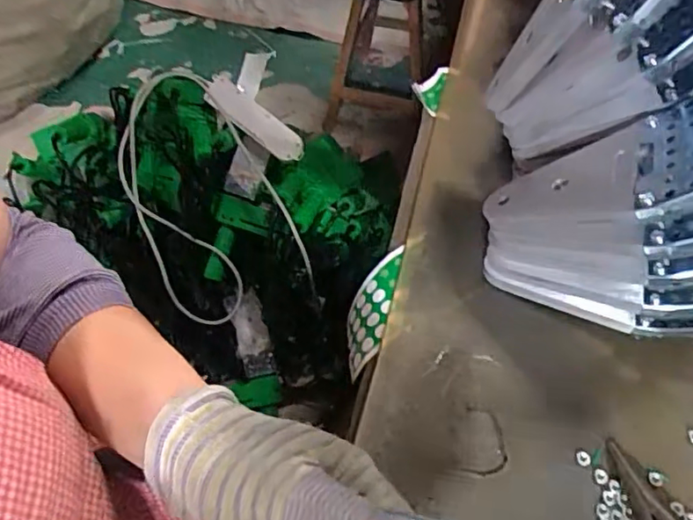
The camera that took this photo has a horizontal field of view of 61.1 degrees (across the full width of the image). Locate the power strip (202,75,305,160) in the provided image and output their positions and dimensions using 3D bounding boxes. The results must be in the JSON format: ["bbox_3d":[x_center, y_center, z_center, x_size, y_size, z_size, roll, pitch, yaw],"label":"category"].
[{"bbox_3d":[-0.154,-0.238,1.003,0.193,0.036,0.052,39,63,5],"label":"power strip"}]

